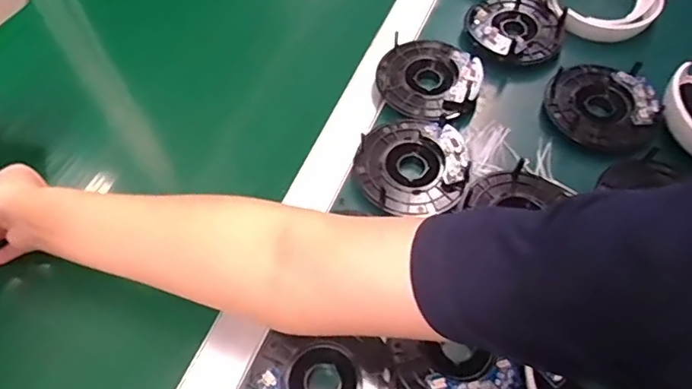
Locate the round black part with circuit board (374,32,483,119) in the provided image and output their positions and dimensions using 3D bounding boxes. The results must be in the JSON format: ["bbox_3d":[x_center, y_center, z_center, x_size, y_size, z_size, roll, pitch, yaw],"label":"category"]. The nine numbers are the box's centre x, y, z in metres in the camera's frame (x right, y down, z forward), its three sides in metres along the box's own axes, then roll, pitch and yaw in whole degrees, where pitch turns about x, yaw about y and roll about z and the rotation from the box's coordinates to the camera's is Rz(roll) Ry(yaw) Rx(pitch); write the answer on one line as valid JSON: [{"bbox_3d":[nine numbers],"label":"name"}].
[{"bbox_3d":[0.081,-0.116,0.539,0.098,0.015,0.093,0,59,0],"label":"round black part with circuit board"}]

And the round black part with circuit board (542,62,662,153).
[{"bbox_3d":[0.246,-0.091,0.526,0.098,0.019,0.095,0,59,0],"label":"round black part with circuit board"}]

